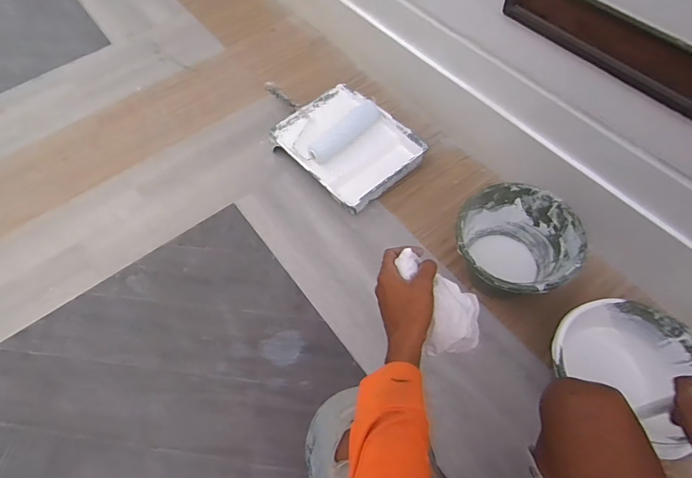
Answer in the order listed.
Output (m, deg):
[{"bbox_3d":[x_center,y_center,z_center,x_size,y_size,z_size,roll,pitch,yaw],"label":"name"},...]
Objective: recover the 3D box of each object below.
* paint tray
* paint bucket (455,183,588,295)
[{"bbox_3d":[-0.001,-0.267,1.162,0.292,0.079,0.376,-40,66,-17],"label":"paint tray"},{"bbox_3d":[0.359,0.031,0.913,0.246,0.192,0.242,-1,61,2],"label":"paint bucket"}]

